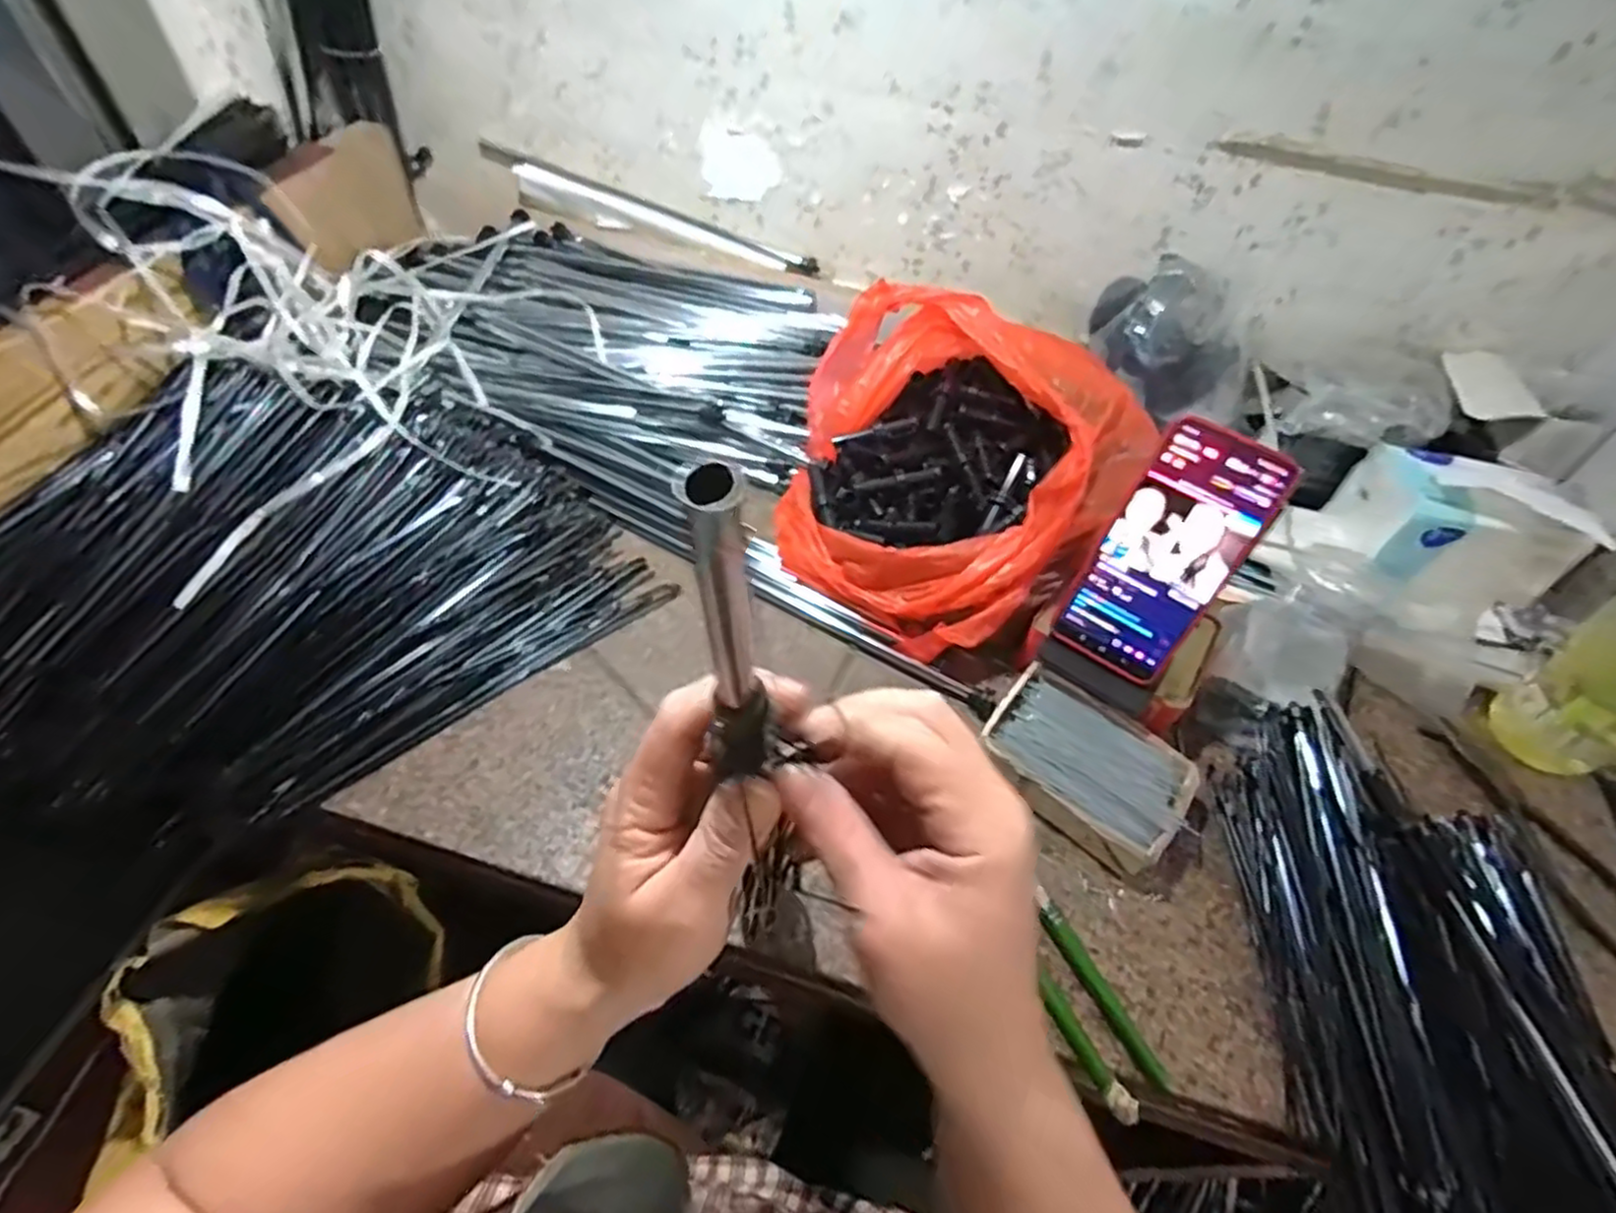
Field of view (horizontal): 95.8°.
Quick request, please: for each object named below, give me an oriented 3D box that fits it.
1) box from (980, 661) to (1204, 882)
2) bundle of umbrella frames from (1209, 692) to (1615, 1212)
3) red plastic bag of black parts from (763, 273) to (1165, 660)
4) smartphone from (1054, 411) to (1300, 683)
[{"bbox_3d":[0.185,0.111,0.498,0.130,0.043,0.091,35,56,21],"label":"box"},{"bbox_3d":[0.388,0.249,0.397,0.226,0.064,0.387,5,50,-2],"label":"bundle of umbrella frames"},{"bbox_3d":[0.104,-0.116,0.575,0.256,0.131,0.246,28,53,16],"label":"red plastic bag of black parts"},{"bbox_3d":[0.229,-0.031,0.469,0.076,0.163,0.011,31,25,18],"label":"smartphone"}]

